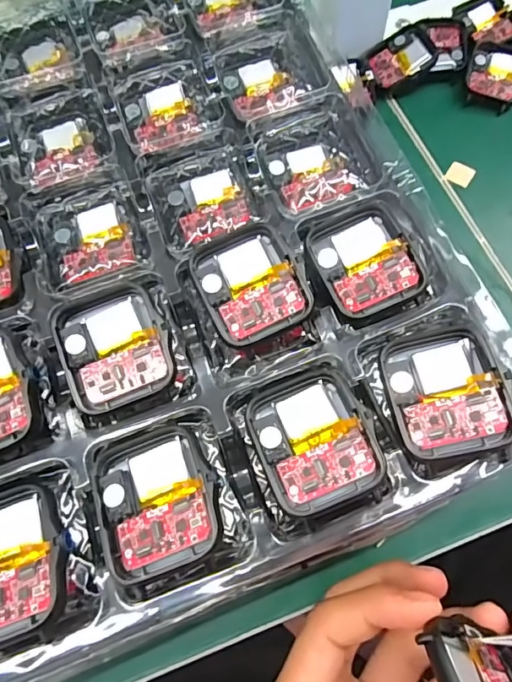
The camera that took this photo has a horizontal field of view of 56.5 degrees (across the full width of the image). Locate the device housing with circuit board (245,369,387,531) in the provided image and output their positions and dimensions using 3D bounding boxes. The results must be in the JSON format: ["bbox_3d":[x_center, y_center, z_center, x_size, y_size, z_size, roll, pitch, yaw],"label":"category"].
[{"bbox_3d":[0.019,0.033,0.157,0.037,0.008,0.045,-20,70,-5],"label":"device housing with circuit board"}]

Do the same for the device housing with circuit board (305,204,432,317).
[{"bbox_3d":[0.042,-0.031,0.185,0.034,0.010,0.041,-22,70,-5],"label":"device housing with circuit board"}]

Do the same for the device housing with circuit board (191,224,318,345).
[{"bbox_3d":[-0.002,-0.021,0.178,0.035,0.010,0.041,-25,70,-7],"label":"device housing with circuit board"}]

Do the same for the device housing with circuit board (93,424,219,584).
[{"bbox_3d":[-0.032,0.050,0.152,0.037,0.008,0.043,-19,70,-4],"label":"device housing with circuit board"}]

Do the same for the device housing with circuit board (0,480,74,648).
[{"bbox_3d":[-0.077,0.068,0.149,0.039,0.012,0.045,-18,69,-4],"label":"device housing with circuit board"}]

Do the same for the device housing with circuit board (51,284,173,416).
[{"bbox_3d":[-0.051,0.001,0.172,0.037,0.010,0.042,-23,70,-6],"label":"device housing with circuit board"}]

